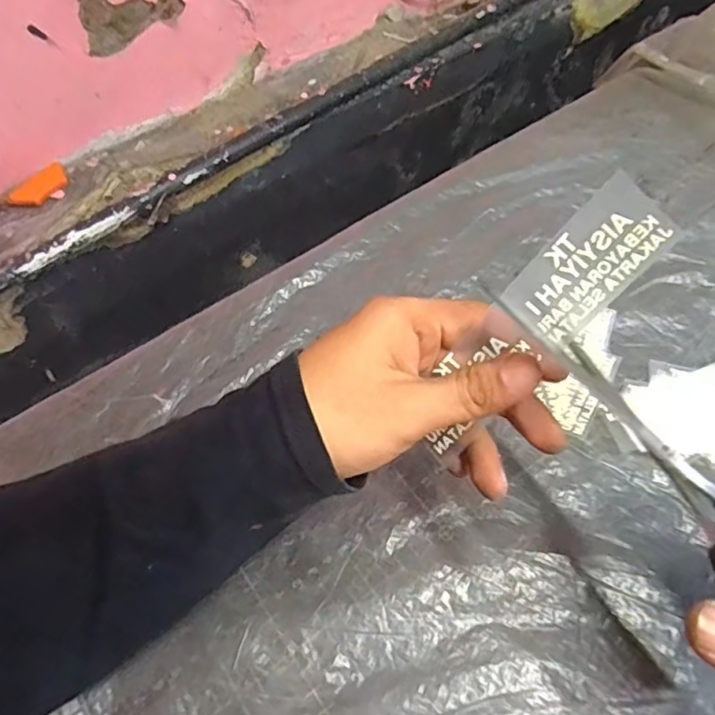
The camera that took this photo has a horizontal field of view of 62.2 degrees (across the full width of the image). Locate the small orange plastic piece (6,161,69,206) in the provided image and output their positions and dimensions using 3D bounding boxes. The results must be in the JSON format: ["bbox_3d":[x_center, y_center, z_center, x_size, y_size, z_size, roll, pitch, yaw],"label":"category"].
[{"bbox_3d":[-0.361,-0.192,0.676,0.068,0.008,0.032,-43,93,-23],"label":"small orange plastic piece"}]

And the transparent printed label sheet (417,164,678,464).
[{"bbox_3d":[0.071,-0.012,0.254,0.033,0.005,0.137,42,111,9],"label":"transparent printed label sheet"}]

